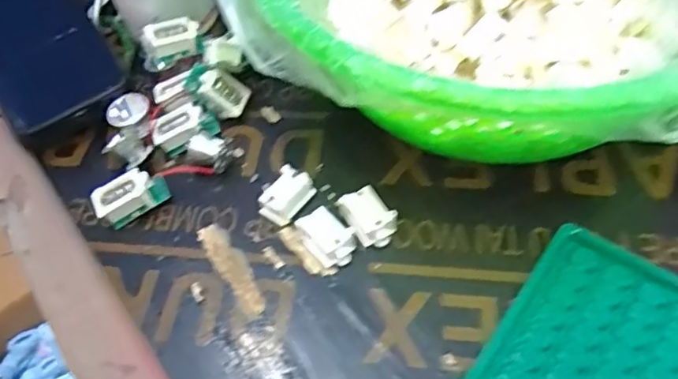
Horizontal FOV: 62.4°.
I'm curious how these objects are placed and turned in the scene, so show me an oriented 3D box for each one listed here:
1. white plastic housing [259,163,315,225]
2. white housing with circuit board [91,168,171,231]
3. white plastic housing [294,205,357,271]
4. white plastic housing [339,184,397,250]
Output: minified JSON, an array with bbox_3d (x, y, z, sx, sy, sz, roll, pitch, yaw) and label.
[{"bbox_3d":[-0.027,0.003,0.295,0.018,0.016,0.030,27,61,21],"label":"white plastic housing"},{"bbox_3d":[-0.111,0.005,0.298,0.037,0.020,0.018,-21,56,-10],"label":"white housing with circuit board"},{"bbox_3d":[-0.006,0.024,0.279,0.018,0.014,0.028,-36,60,-20],"label":"white plastic housing"},{"bbox_3d":[0.015,0.014,0.283,0.022,0.015,0.026,-21,56,-10],"label":"white plastic housing"}]

